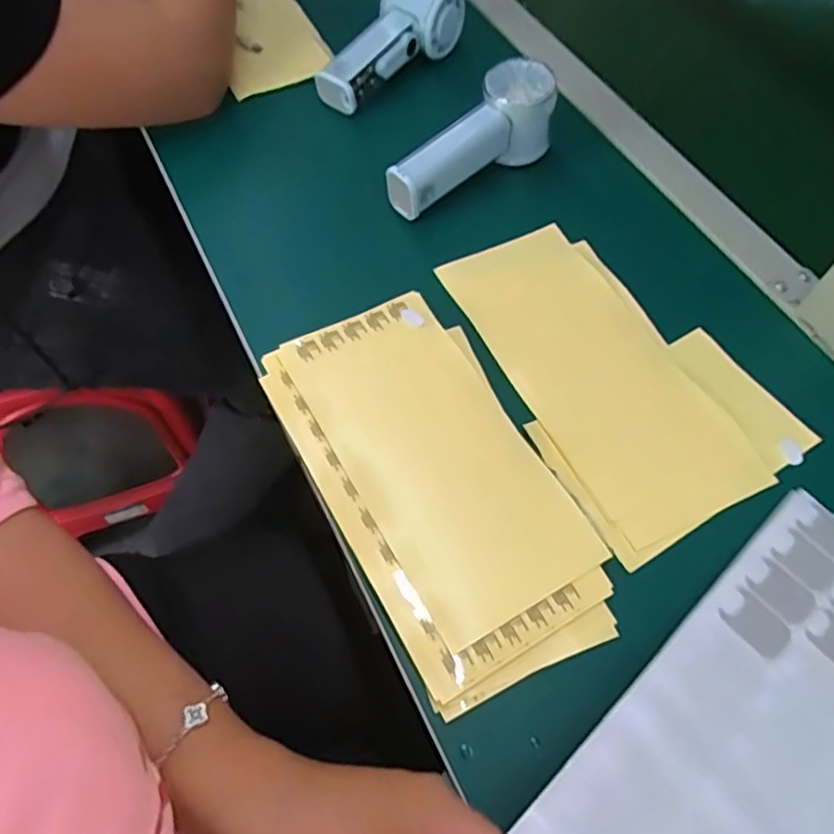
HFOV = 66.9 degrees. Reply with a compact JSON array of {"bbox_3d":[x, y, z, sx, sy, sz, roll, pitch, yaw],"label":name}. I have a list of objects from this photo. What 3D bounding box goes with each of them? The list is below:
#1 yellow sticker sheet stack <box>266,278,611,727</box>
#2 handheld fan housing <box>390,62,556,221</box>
[{"bbox_3d":[0.007,0.032,0.371,0.127,0.018,0.243,-20,60,-16],"label":"yellow sticker sheet stack"},{"bbox_3d":[0.043,-0.209,0.489,0.155,0.060,0.049,-38,66,-9],"label":"handheld fan housing"}]

